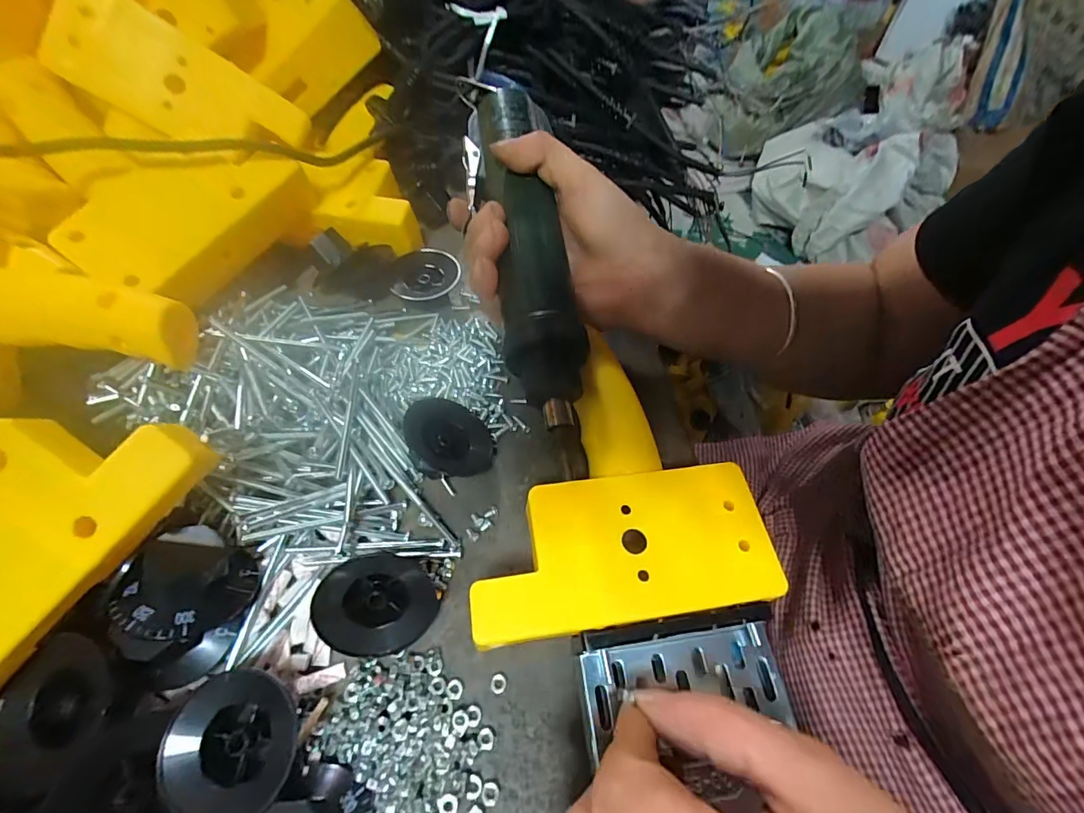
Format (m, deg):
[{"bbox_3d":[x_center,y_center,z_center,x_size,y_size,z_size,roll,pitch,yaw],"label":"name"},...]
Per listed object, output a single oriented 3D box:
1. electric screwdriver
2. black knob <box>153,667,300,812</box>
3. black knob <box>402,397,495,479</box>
[{"bbox_3d":[-0.005,-0.077,0.249,0.041,0.035,0.232,-7,70,-8],"label":"electric screwdriver"},{"bbox_3d":[-0.114,0.128,0.173,0.045,0.020,0.045,2,55,-2],"label":"black knob"},{"bbox_3d":[-0.047,0.017,0.246,0.051,0.021,0.046,10,54,-31],"label":"black knob"}]

